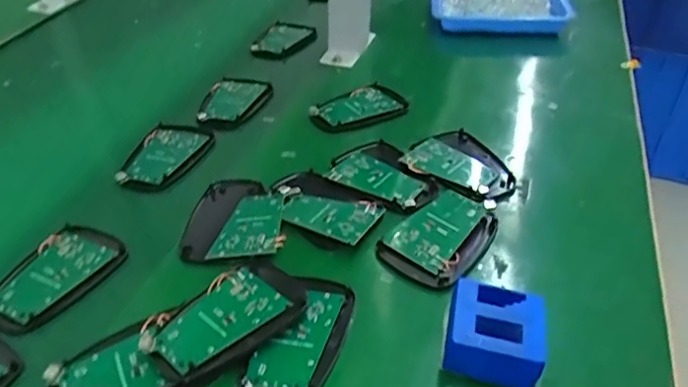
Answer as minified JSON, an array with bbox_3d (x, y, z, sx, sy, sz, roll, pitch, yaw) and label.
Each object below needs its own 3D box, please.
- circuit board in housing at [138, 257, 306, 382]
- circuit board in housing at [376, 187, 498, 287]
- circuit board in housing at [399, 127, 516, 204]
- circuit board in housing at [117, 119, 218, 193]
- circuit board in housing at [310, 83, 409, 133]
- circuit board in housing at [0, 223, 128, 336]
[{"bbox_3d":[-0.072,0.078,0.363,0.059,0.013,0.097,32,47,33],"label":"circuit board in housing"},{"bbox_3d":[0.072,0.026,0.425,0.063,0.012,0.096,27,45,29],"label":"circuit board in housing"},{"bbox_3d":[0.101,-0.025,0.496,0.072,0.013,0.096,-28,47,-32],"label":"circuit board in housing"},{"bbox_3d":[-0.164,-0.037,0.534,0.061,0.014,0.102,15,40,17],"label":"circuit board in housing"},{"bbox_3d":[0.011,-0.086,0.583,0.089,0.016,0.056,-17,42,-22],"label":"circuit board in housing"},{"bbox_3d":[-0.211,0.059,0.417,0.063,0.013,0.096,24,43,26],"label":"circuit board in housing"}]

